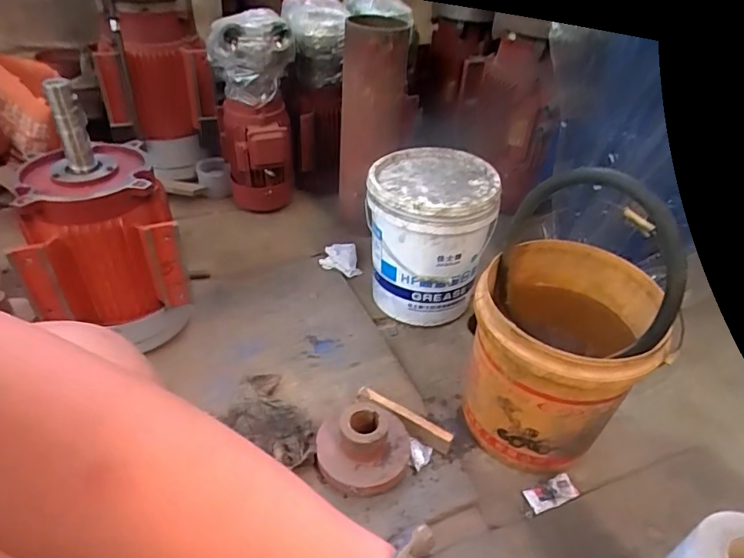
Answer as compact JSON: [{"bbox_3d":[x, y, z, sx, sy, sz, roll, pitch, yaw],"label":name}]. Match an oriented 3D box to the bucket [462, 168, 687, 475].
[{"bbox_3d":[0.312,0.067,0.827,0.267,0.505,0.284,3,38,-3],"label":"bucket"}]

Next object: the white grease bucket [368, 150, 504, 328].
[{"bbox_3d":[0.117,-0.094,1.153,0.270,0.317,0.250,6,40,-1],"label":"white grease bucket"}]

